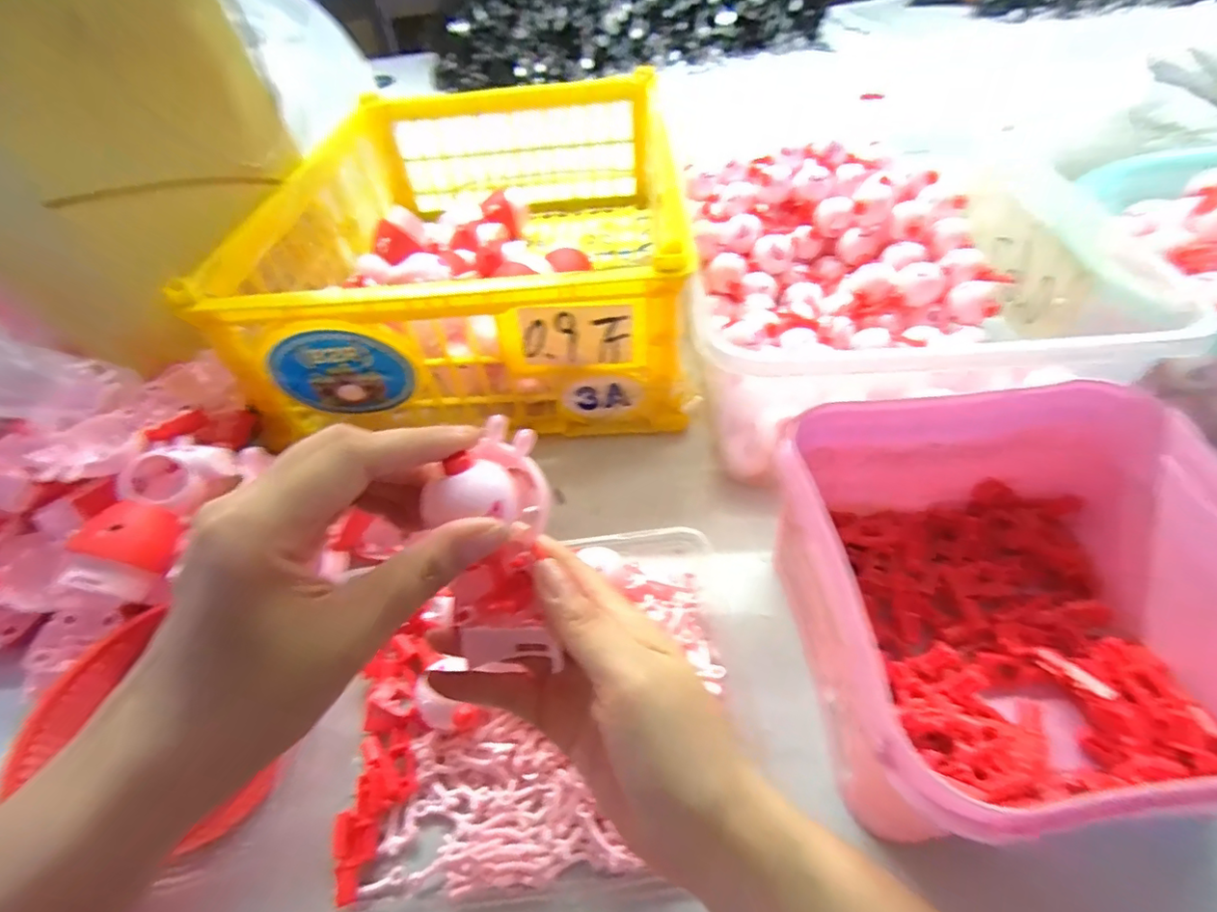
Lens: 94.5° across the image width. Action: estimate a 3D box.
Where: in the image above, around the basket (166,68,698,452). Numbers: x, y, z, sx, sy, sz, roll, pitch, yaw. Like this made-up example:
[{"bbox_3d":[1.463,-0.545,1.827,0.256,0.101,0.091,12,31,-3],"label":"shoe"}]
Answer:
[{"bbox_3d":[-0.121,-0.222,0.563,0.342,0.145,0.456,-4,48,2],"label":"basket"}]

